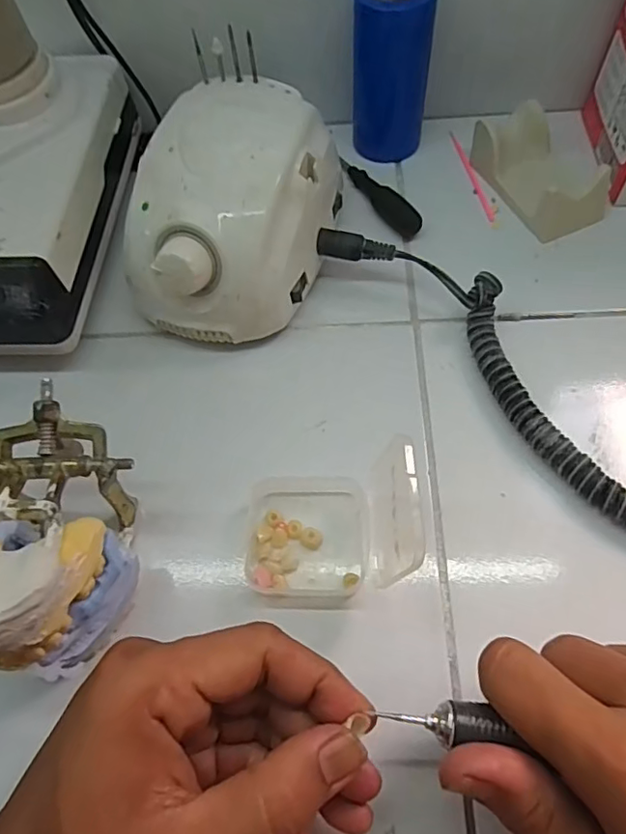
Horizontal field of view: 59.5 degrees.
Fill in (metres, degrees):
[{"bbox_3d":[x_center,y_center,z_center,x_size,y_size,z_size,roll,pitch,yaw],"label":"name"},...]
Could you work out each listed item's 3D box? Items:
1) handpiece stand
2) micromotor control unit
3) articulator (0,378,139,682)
[{"bbox_3d":[0.153,-0.167,0.364,0.060,0.031,0.093,-23,63,-8],"label":"handpiece stand"},{"bbox_3d":[-0.044,-0.118,0.320,0.101,0.087,0.138,11,64,9],"label":"micromotor control unit"},{"bbox_3d":[-0.109,0.050,0.240,0.066,0.078,0.113,-18,63,-6],"label":"articulator"}]

